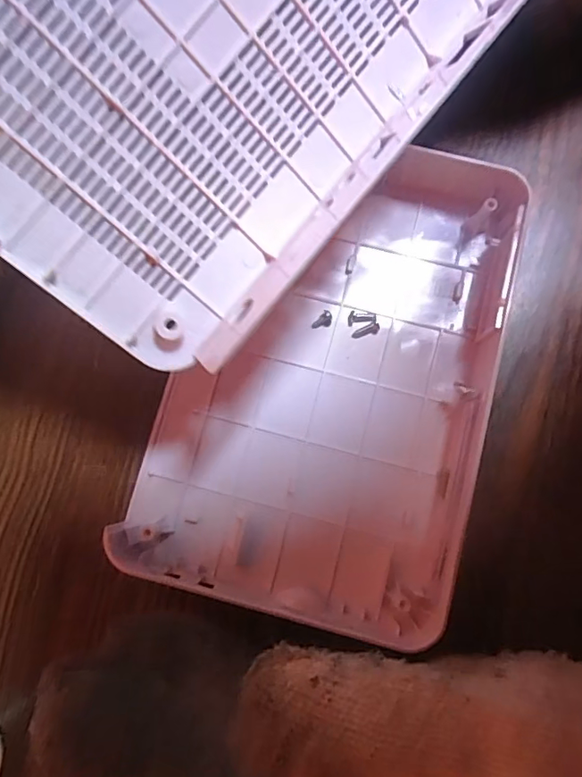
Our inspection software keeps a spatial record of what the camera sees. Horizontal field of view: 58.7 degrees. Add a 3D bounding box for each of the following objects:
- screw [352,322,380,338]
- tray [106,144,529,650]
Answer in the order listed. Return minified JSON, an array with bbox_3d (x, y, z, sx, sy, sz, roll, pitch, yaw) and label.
[{"bbox_3d":[0.031,-0.024,0.210,0.012,0.004,0.005,-11,79,-2],"label":"screw"},{"bbox_3d":[0.016,-0.010,0.201,0.121,0.022,0.184,14,81,4],"label":"tray"}]

